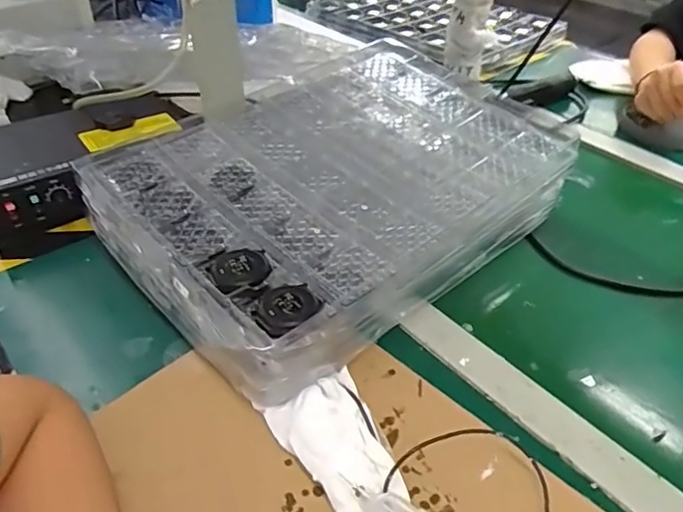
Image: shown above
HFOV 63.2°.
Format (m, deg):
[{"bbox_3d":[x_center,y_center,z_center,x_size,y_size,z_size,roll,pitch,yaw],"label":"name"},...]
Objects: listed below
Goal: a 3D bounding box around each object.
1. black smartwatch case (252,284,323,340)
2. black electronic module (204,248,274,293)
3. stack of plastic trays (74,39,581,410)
[{"bbox_3d":[-0.041,0.040,0.418,0.050,0.013,0.048,-24,45,-27],"label":"black smartwatch case"},{"bbox_3d":[-0.082,0.010,0.448,0.047,0.010,0.045,-11,41,-14],"label":"black electronic module"},{"bbox_3d":[0.002,-0.076,0.590,0.446,0.095,0.314,-30,48,-32],"label":"stack of plastic trays"}]

